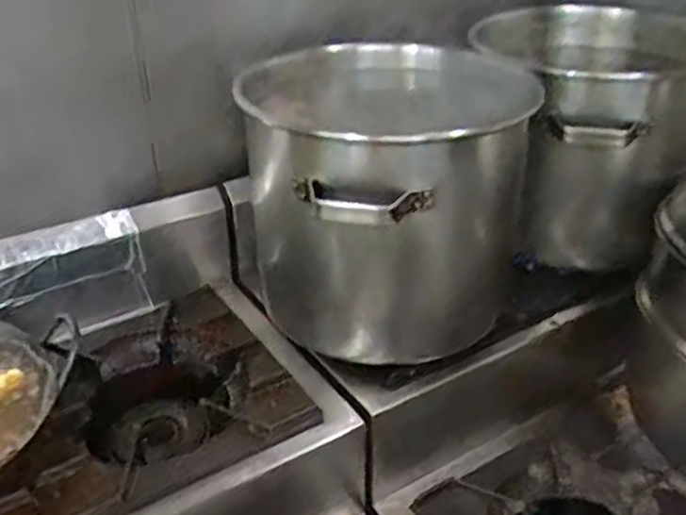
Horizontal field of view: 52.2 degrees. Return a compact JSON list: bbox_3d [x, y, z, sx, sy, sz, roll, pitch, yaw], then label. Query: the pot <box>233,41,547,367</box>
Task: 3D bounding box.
[{"bbox_3d":[0.063,-0.058,0.880,0.309,0.342,0.263,-19,34,-29],"label":"pot"}]

